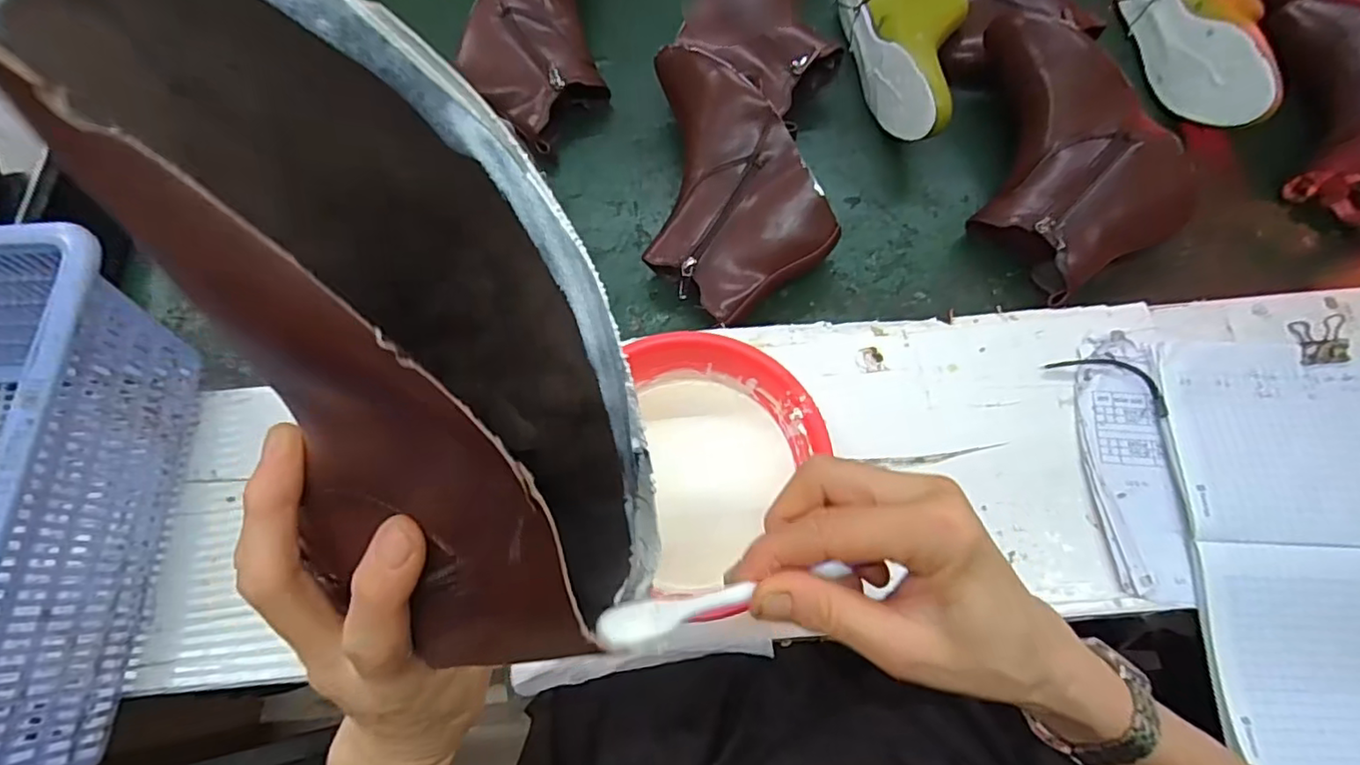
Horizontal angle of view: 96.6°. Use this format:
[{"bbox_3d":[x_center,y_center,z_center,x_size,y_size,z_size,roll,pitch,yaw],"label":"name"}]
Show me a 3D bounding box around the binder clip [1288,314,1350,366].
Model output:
[{"bbox_3d":[0.511,-0.034,0.479,0.031,0.018,0.040,5,68,5],"label":"binder clip"}]

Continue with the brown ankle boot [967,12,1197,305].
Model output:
[{"bbox_3d":[0.328,-0.212,0.557,0.154,0.089,0.247,-28,70,-7],"label":"brown ankle boot"}]

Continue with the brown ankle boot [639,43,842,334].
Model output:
[{"bbox_3d":[0.020,-0.185,0.556,0.148,0.104,0.248,-28,70,-7],"label":"brown ankle boot"}]

